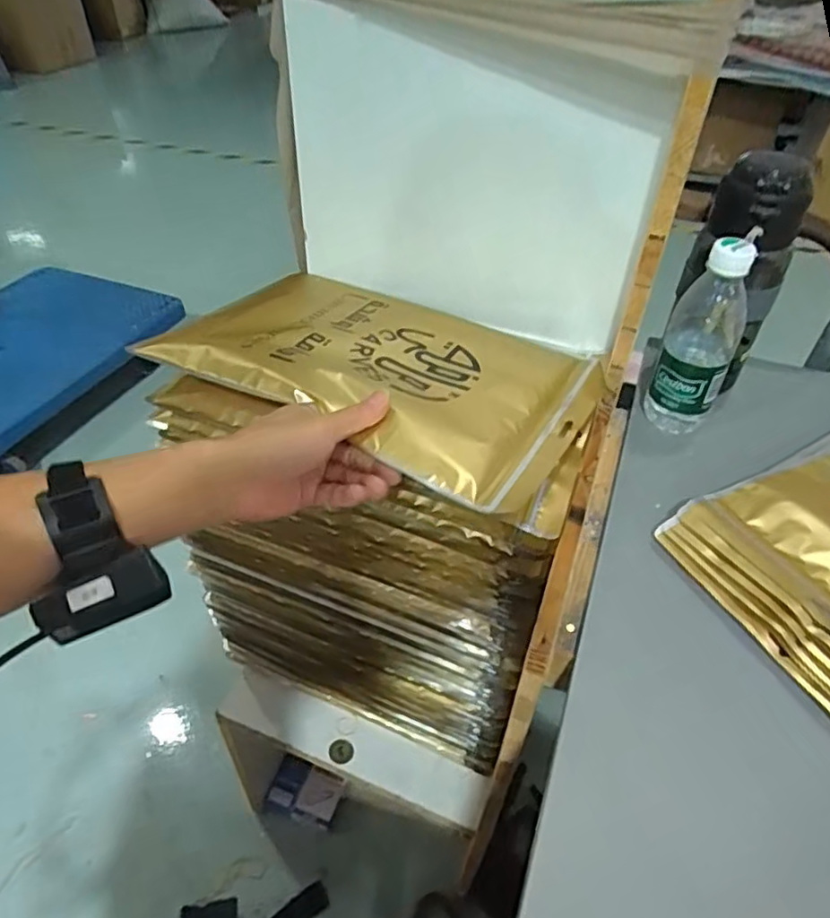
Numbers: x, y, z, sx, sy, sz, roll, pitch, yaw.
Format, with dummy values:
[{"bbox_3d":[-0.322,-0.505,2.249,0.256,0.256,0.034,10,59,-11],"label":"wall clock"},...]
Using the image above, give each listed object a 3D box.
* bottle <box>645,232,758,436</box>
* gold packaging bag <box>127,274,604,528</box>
[{"bbox_3d":[0.255,-0.107,0.557,0.057,0.176,0.062,20,47,19],"label":"bottle"},{"bbox_3d":[-0.020,-0.081,0.555,0.344,0.039,0.237,25,42,17],"label":"gold packaging bag"}]

